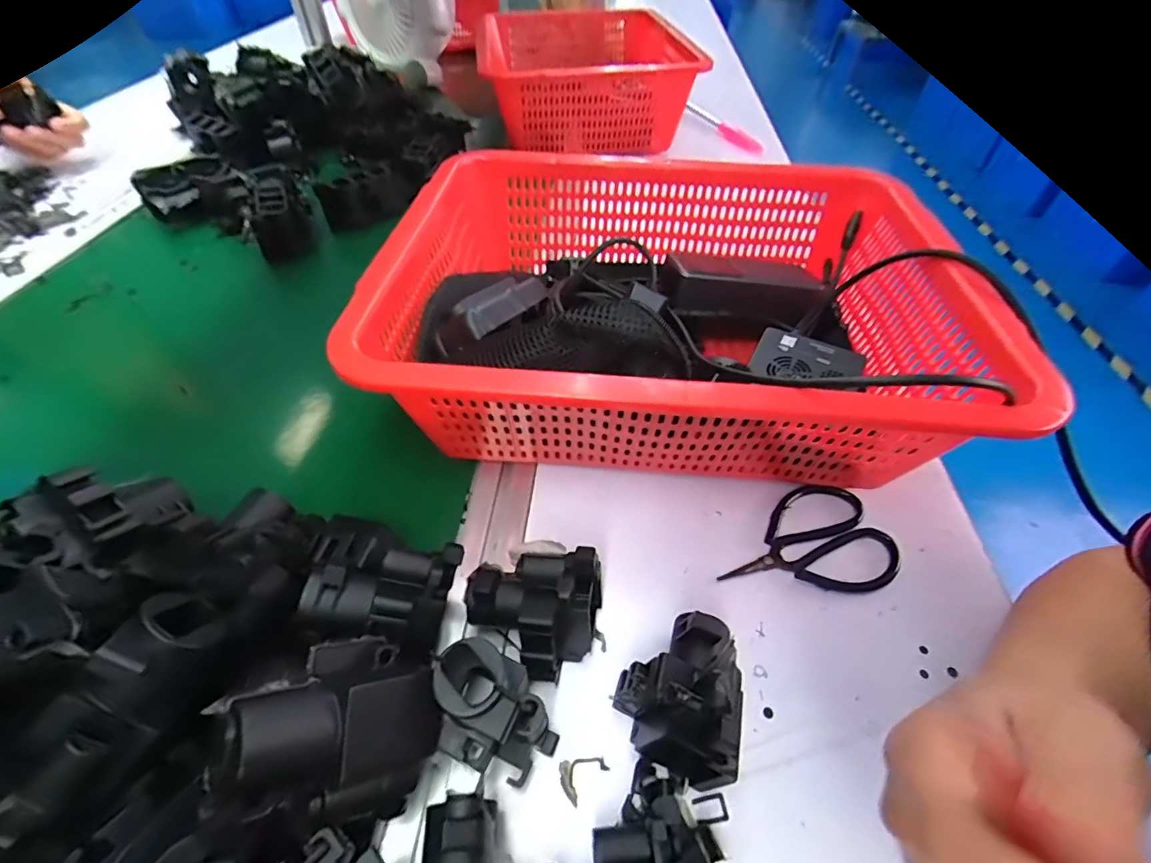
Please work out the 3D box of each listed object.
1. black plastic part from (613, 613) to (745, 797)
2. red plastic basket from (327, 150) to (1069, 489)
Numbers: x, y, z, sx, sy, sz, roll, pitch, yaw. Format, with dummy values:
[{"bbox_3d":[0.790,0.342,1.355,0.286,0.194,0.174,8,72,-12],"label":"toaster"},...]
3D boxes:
[{"bbox_3d":[0.055,0.121,0.242,0.054,0.062,0.069,25,53,19],"label":"black plastic part"},{"bbox_3d":[0.065,-0.087,0.377,0.370,0.128,0.285,4,49,2],"label":"red plastic basket"}]

